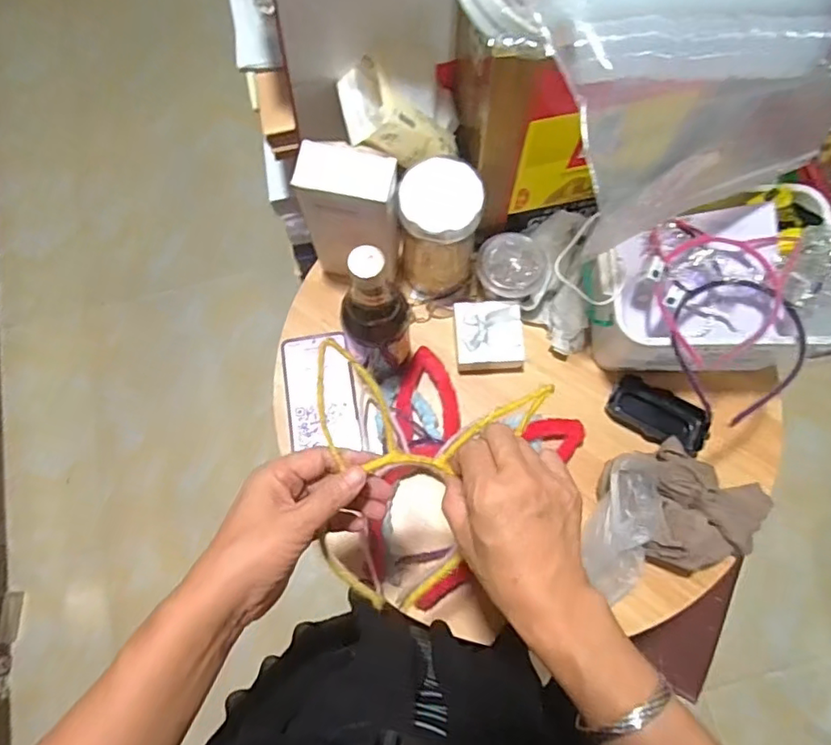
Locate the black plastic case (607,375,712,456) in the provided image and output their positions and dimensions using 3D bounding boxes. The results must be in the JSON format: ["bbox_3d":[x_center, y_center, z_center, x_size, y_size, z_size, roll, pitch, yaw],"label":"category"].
[{"bbox_3d":[0.273,0.049,0.651,0.110,0.030,0.061,27,75,8],"label":"black plastic case"}]

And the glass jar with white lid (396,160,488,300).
[{"bbox_3d":[0.026,-0.149,0.636,0.082,0.159,0.080,0,73,0],"label":"glass jar with white lid"}]

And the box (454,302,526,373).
[{"bbox_3d":[0.084,-0.042,0.668,0.074,0.033,0.073,-4,73,-1],"label":"box"}]

